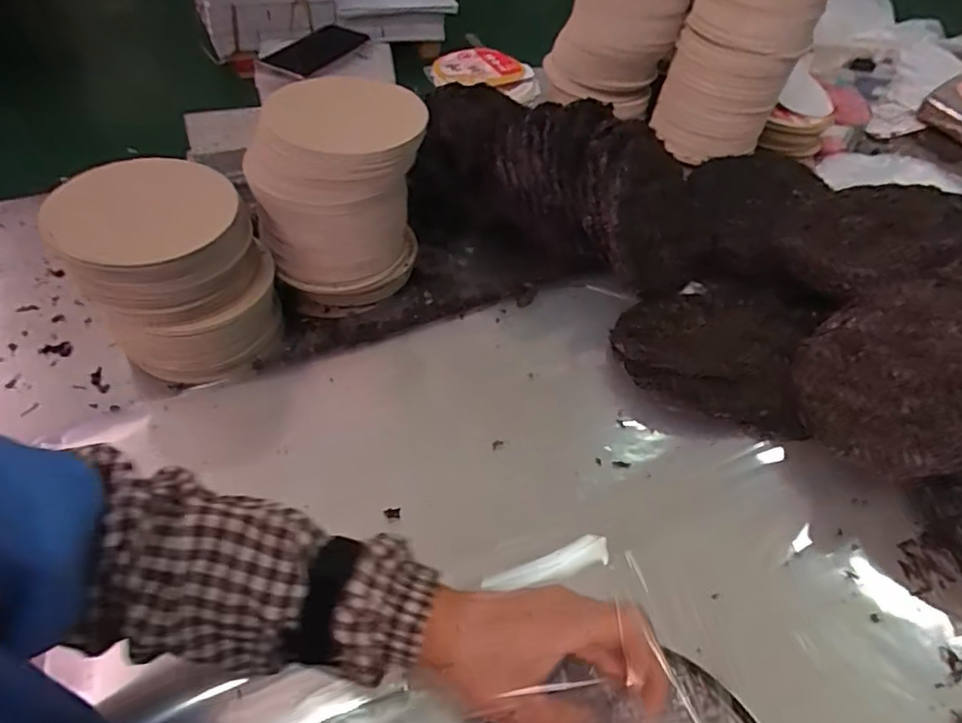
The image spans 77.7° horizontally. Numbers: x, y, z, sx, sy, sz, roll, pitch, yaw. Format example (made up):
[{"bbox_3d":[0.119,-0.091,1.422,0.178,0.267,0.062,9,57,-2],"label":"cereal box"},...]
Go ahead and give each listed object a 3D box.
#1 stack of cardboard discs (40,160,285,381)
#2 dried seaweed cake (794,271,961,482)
[{"bbox_3d":[-0.293,-0.089,0.586,0.163,0.168,0.151,-17,54,-19],"label":"stack of cardboard discs"},{"bbox_3d":[0.414,0.011,0.558,0.208,0.030,0.186,-26,46,34],"label":"dried seaweed cake"}]

